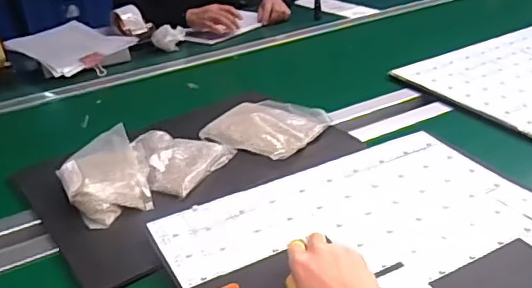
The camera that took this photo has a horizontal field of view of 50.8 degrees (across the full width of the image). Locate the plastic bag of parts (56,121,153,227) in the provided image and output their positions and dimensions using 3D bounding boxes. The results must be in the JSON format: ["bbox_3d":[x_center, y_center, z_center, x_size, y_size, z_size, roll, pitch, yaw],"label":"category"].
[{"bbox_3d":[-0.239,0.045,0.828,0.117,0.049,0.171,-14,31,-18],"label":"plastic bag of parts"}]

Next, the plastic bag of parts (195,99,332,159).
[{"bbox_3d":[0.002,-0.037,0.964,0.175,0.022,0.179,16,35,30],"label":"plastic bag of parts"}]

